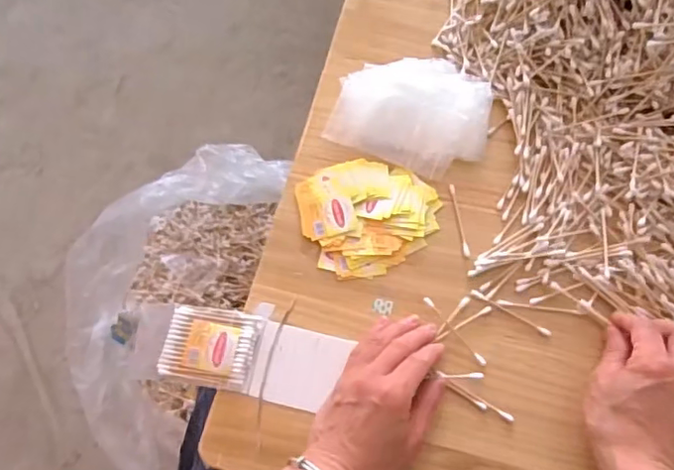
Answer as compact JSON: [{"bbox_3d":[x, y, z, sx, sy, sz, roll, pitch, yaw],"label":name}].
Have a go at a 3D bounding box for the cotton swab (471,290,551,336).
[{"bbox_3d":[0.147,0.065,0.482,0.072,0.004,0.006,29,71,12],"label":"cotton swab"}]

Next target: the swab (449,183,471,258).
[{"bbox_3d":[0.111,-0.015,0.515,0.006,0.005,0.071,-7,68,-2],"label":"swab"}]

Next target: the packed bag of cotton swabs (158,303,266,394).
[{"bbox_3d":[-0.105,0.092,0.479,0.079,0.010,0.063,10,68,5],"label":"packed bag of cotton swabs"}]

